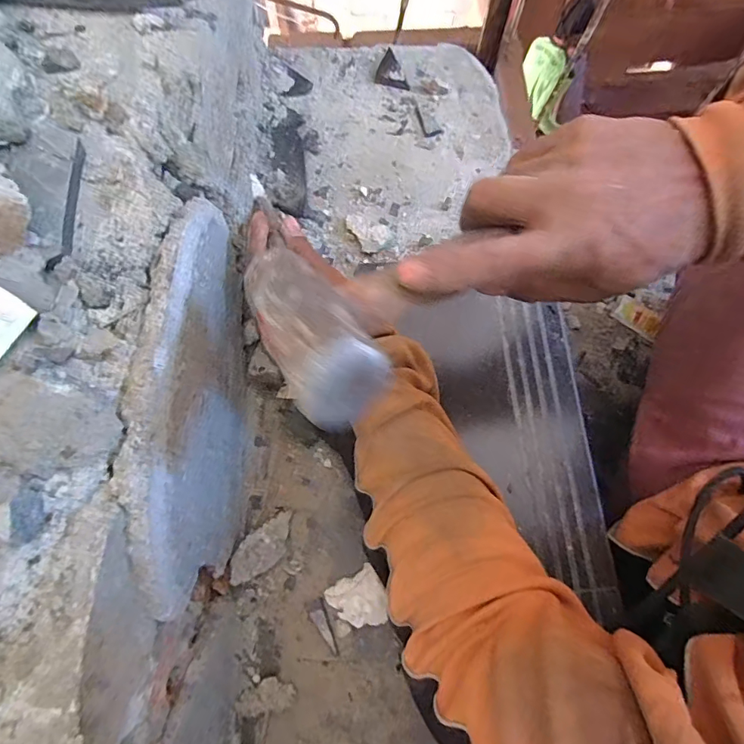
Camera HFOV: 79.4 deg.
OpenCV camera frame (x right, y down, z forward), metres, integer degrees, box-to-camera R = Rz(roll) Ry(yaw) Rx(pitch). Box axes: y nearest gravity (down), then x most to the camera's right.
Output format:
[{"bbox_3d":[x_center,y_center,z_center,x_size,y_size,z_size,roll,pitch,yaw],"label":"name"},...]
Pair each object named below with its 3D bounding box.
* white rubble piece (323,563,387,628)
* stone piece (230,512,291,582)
[{"bbox_3d":[-0.009,0.173,0.339,0.040,0.011,0.039,-31,75,-9],"label":"white rubble piece"},{"bbox_3d":[-0.082,0.133,0.340,0.027,0.010,0.060,40,64,11],"label":"stone piece"}]

